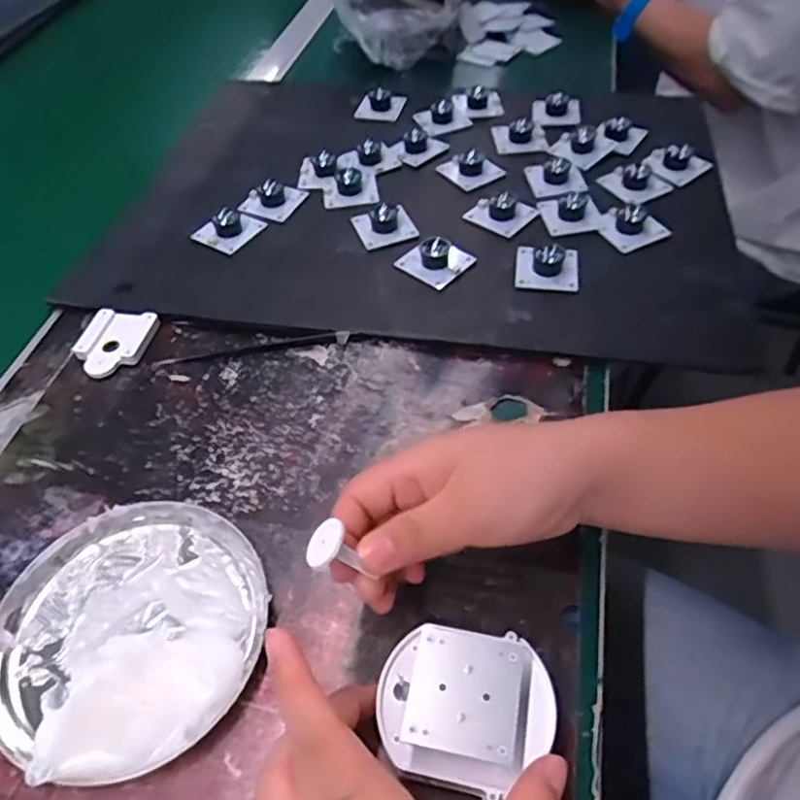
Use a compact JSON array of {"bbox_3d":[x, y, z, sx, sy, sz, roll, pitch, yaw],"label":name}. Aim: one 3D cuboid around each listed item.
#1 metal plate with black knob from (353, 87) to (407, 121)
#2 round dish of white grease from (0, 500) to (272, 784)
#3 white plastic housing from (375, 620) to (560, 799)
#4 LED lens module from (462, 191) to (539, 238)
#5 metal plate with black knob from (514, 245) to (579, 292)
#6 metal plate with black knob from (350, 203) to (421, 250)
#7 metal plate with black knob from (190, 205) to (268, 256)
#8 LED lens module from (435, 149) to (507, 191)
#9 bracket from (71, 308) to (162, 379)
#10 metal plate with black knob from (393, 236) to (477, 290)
[{"bbox_3d":[-0.018,-0.290,0.620,0.043,0.016,0.047,9,51,12],"label":"metal plate with black knob"},{"bbox_3d":[-0.129,0.106,0.301,0.126,0.021,0.127,-2,49,3],"label":"round dish of white grease"},{"bbox_3d":[0.027,0.119,0.255,0.069,0.022,0.061,16,53,17],"label":"white plastic housing"},{"bbox_3d":[0.078,-0.147,0.494,0.048,0.016,0.039,31,58,27],"label":"LED lens module"},{"bbox_3d":[0.102,-0.097,0.443,0.042,0.021,0.040,5,50,8],"label":"metal plate with black knob"},{"bbox_3d":[-0.012,-0.137,0.489,0.042,0.019,0.037,-13,50,-6],"label":"metal plate with black knob"},{"bbox_3d":[-0.134,-0.139,0.496,0.041,0.024,0.044,26,56,24],"label":"metal plate with black knob"},{"bbox_3d":[0.060,-0.200,0.538,0.039,0.017,0.042,-30,54,-20],"label":"LED lens module"},{"bbox_3d":[-0.195,-0.039,0.432,0.049,0.008,0.054,5,50,9],"label":"bracket"},{"bbox_3d":[0.025,-0.104,0.456,0.042,0.023,0.039,35,60,29],"label":"metal plate with black knob"}]

